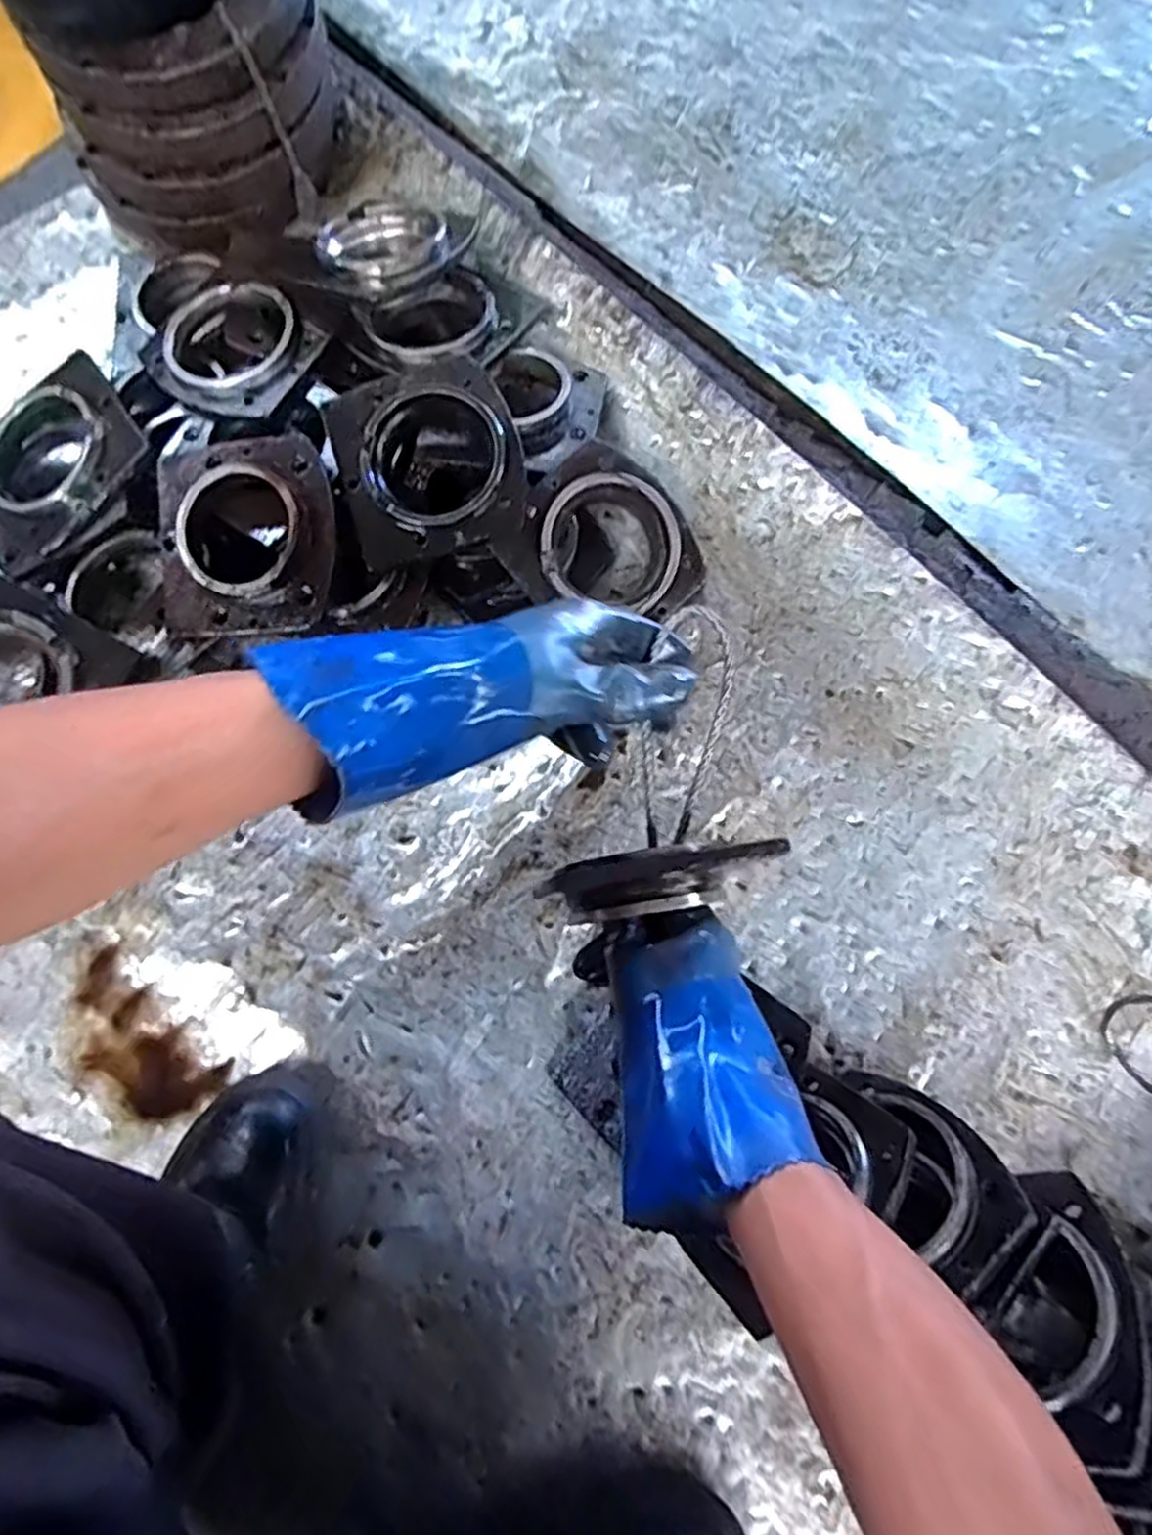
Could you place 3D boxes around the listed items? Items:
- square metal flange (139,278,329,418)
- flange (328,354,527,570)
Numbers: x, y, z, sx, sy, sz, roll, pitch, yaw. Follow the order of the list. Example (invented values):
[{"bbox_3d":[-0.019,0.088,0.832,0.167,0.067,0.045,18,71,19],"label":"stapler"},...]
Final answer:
[{"bbox_3d":[-0.300,-0.367,0.672,0.130,0.026,0.124,36,85,8],"label":"square metal flange"},{"bbox_3d":[-0.120,-0.258,0.629,0.144,0.029,0.161,-15,77,-3],"label":"flange"}]

